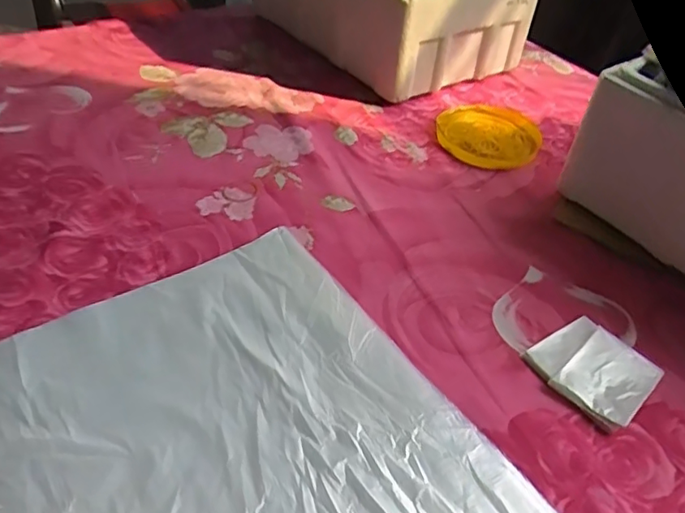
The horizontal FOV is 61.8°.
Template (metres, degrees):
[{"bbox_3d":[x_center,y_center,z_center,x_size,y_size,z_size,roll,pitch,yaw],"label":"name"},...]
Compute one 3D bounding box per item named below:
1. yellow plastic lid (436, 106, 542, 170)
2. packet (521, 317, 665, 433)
[{"bbox_3d":[0.199,-0.166,0.760,0.130,0.018,0.152,28,47,23],"label":"yellow plastic lid"},{"bbox_3d":[0.215,0.095,0.485,0.084,0.011,0.091,-22,49,-27],"label":"packet"}]

